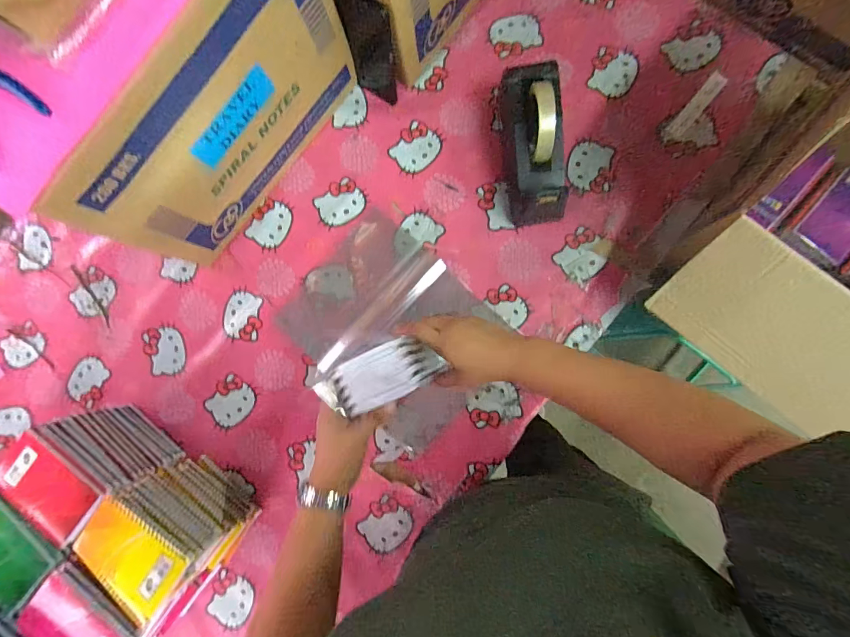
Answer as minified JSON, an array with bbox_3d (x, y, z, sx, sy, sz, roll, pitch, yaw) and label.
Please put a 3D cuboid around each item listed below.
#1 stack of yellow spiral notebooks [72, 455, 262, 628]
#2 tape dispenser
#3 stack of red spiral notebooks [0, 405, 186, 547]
[{"bbox_3d":[-0.354,0.299,0.543,0.145,0.183,0.111,33,90,6],"label":"stack of yellow spiral notebooks"},{"bbox_3d":[0.155,-0.250,0.562,0.079,0.122,0.209,-7,86,5],"label":"tape dispenser"},{"bbox_3d":[-0.473,0.216,0.565,0.141,0.175,0.099,40,91,6],"label":"stack of red spiral notebooks"}]

